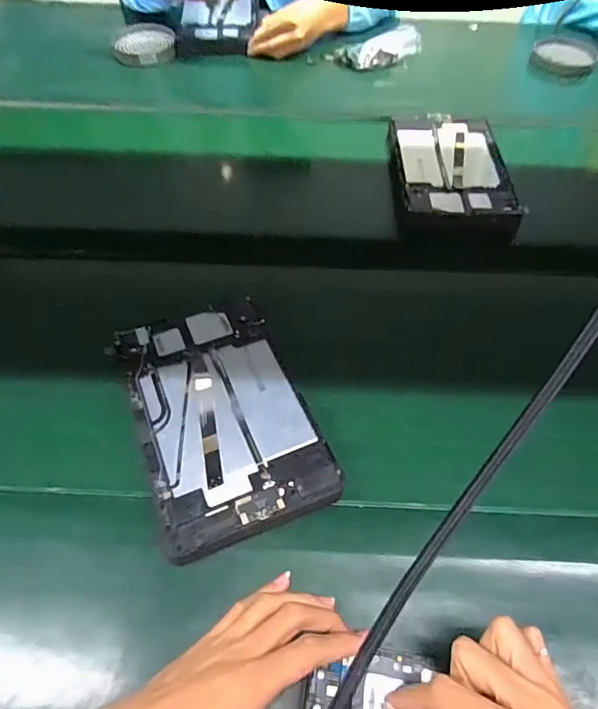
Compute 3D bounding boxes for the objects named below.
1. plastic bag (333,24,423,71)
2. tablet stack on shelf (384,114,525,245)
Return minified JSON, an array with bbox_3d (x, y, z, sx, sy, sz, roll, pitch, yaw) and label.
[{"bbox_3d":[0.144,-0.545,0.861,0.166,0.043,0.047,-6,55,-2],"label":"plastic bag"},{"bbox_3d":[0.215,-0.259,0.688,0.155,0.037,0.245,1,55,2],"label":"tablet stack on shelf"}]

